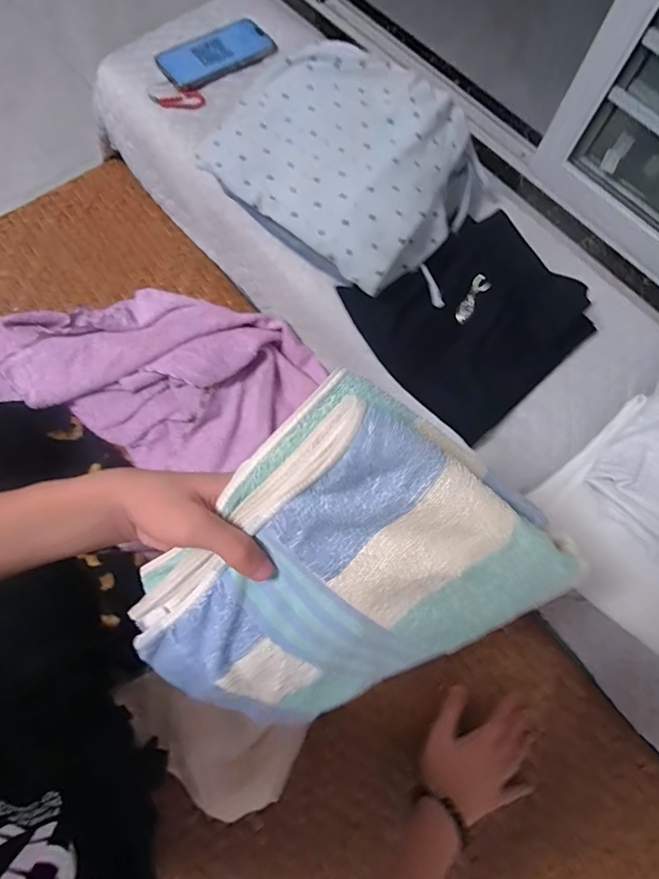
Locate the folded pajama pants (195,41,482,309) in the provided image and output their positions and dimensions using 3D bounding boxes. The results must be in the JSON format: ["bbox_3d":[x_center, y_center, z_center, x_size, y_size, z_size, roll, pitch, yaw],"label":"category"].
[{"bbox_3d":[0.024,-0.316,0.512,0.308,0.084,0.247,33,75,8],"label":"folded pajama pants"}]

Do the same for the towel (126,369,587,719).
[{"bbox_3d":[0.006,0.090,0.270,0.179,0.036,0.228,41,111,-13],"label":"towel"}]

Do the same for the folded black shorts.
[{"bbox_3d":[0.154,-0.145,0.505,0.207,0.045,0.230,-41,77,-10],"label":"folded black shorts"}]

